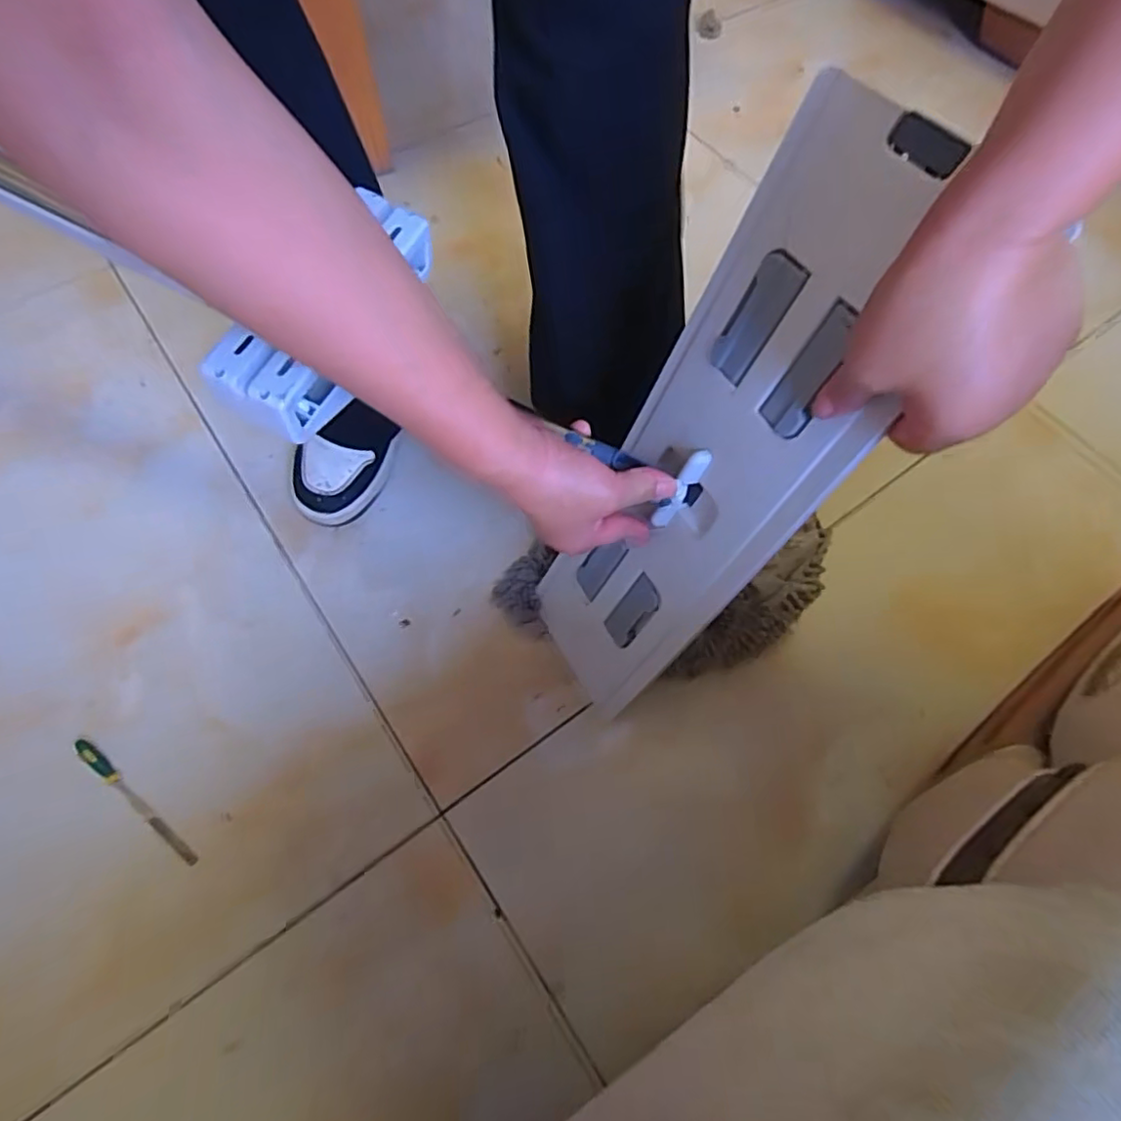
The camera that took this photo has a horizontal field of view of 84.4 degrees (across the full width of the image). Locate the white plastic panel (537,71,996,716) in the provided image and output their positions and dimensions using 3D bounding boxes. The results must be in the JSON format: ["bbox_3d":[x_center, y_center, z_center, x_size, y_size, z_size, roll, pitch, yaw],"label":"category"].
[{"bbox_3d":[0.087,-0.050,0.420,0.013,0.432,0.146,-13,59,-35],"label":"white plastic panel"}]

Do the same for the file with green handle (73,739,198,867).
[{"bbox_3d":[-0.365,0.205,0.528,0.154,0.013,0.014,37,67,12],"label":"file with green handle"}]

